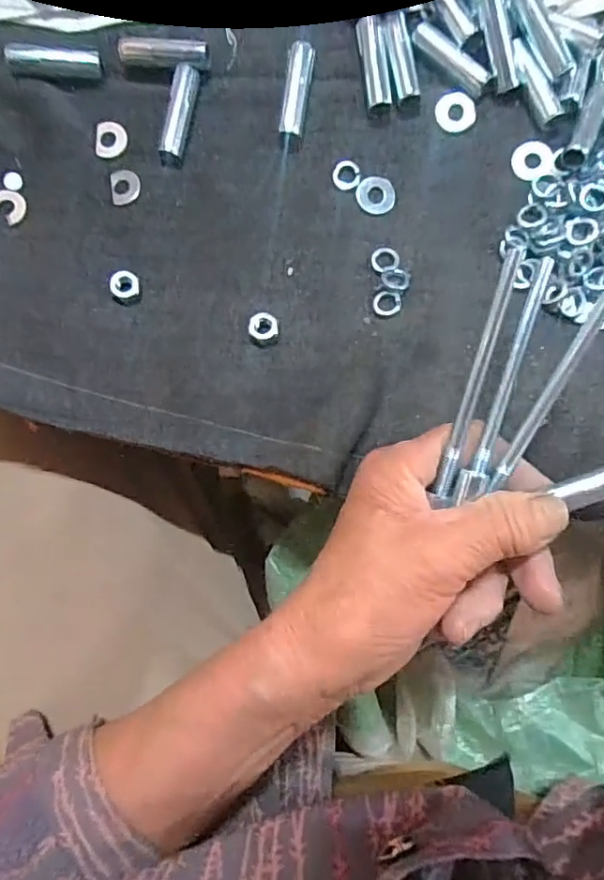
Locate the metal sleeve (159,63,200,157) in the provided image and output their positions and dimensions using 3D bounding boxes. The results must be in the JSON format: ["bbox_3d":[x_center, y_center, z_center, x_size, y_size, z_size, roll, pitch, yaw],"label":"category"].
[{"bbox_3d":[-0.061,-0.161,0.280,0.012,0.009,0.042,13,86,2],"label":"metal sleeve"}]

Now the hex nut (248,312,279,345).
[{"bbox_3d":[-0.018,-0.051,0.264,0.014,0.005,0.016,-4,85,1],"label":"hex nut"}]

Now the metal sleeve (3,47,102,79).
[{"bbox_3d":[-0.120,-0.185,0.280,0.042,0.011,0.013,-1,85,1],"label":"metal sleeve"}]

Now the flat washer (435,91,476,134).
[{"bbox_3d":[0.075,-0.160,0.278,0.019,0.004,0.018,0,85,1],"label":"flat washer"}]

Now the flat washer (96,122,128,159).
[{"bbox_3d":[-0.096,-0.150,0.285,0.015,0.004,0.019,1,86,1],"label":"flat washer"}]

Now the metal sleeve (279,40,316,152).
[{"bbox_3d":[-0.003,-0.166,0.275,0.012,0.012,0.046,9,86,2],"label":"metal sleeve"}]

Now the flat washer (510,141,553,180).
[{"bbox_3d":[0.111,-0.135,0.273,0.018,0.004,0.019,-4,85,1],"label":"flat washer"}]

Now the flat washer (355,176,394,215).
[{"bbox_3d":[0.036,-0.119,0.277,0.018,0.004,0.018,-5,88,-6],"label":"flat washer"}]

